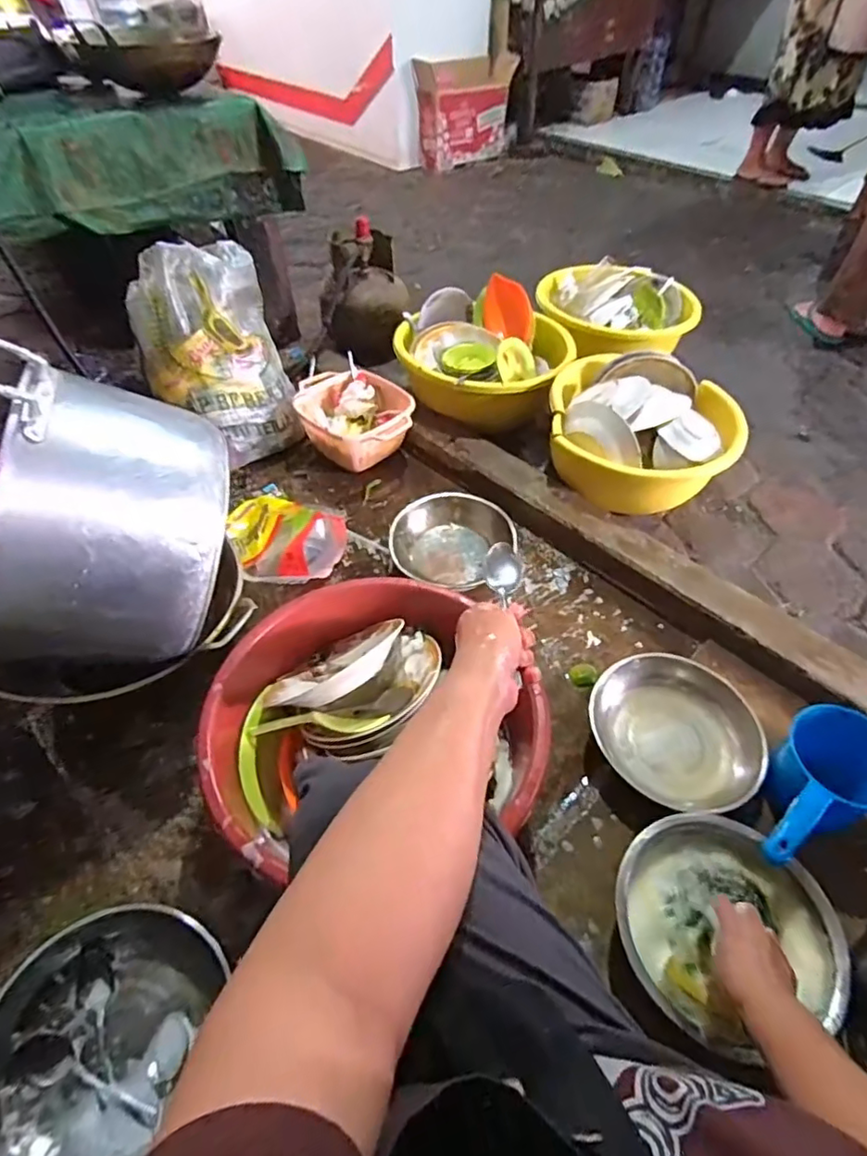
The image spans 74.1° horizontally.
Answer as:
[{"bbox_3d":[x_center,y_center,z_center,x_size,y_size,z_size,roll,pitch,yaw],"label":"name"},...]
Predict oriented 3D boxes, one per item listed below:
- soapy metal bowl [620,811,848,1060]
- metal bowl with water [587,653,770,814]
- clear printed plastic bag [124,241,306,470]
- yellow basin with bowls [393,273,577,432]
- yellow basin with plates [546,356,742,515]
[{"bbox_3d":[0.332,0.395,0.666,0.234,0.066,0.224,1,51,-1],"label":"soapy metal bowl"},{"bbox_3d":[0.356,0.219,0.840,0.224,0.065,0.235,1,51,-1],"label":"metal bowl with water"},{"bbox_3d":[-0.444,-0.440,1.192,0.262,0.409,0.169,-21,53,-18],"label":"clear printed plastic bag"},{"bbox_3d":[0.123,-0.527,1.371,0.403,0.222,0.315,-1,49,-2],"label":"yellow basin with bowls"},{"bbox_3d":[0.441,-0.302,1.234,0.376,0.214,0.311,6,49,4],"label":"yellow basin with plates"}]

